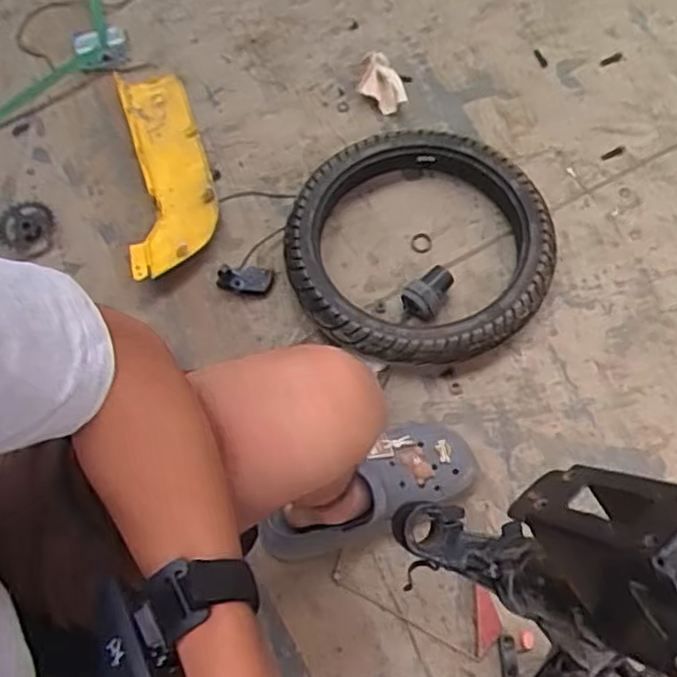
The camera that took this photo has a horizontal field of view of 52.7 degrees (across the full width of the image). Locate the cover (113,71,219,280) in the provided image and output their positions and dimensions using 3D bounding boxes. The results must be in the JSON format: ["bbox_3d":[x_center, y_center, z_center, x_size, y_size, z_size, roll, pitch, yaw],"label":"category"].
[{"bbox_3d":[-0.256,-0.249,1.023,0.127,0.037,0.359,-13,68,-2],"label":"cover"}]

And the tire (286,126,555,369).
[{"bbox_3d":[0.113,-0.127,0.933,0.360,0.068,0.329,-1,68,3],"label":"tire"}]

